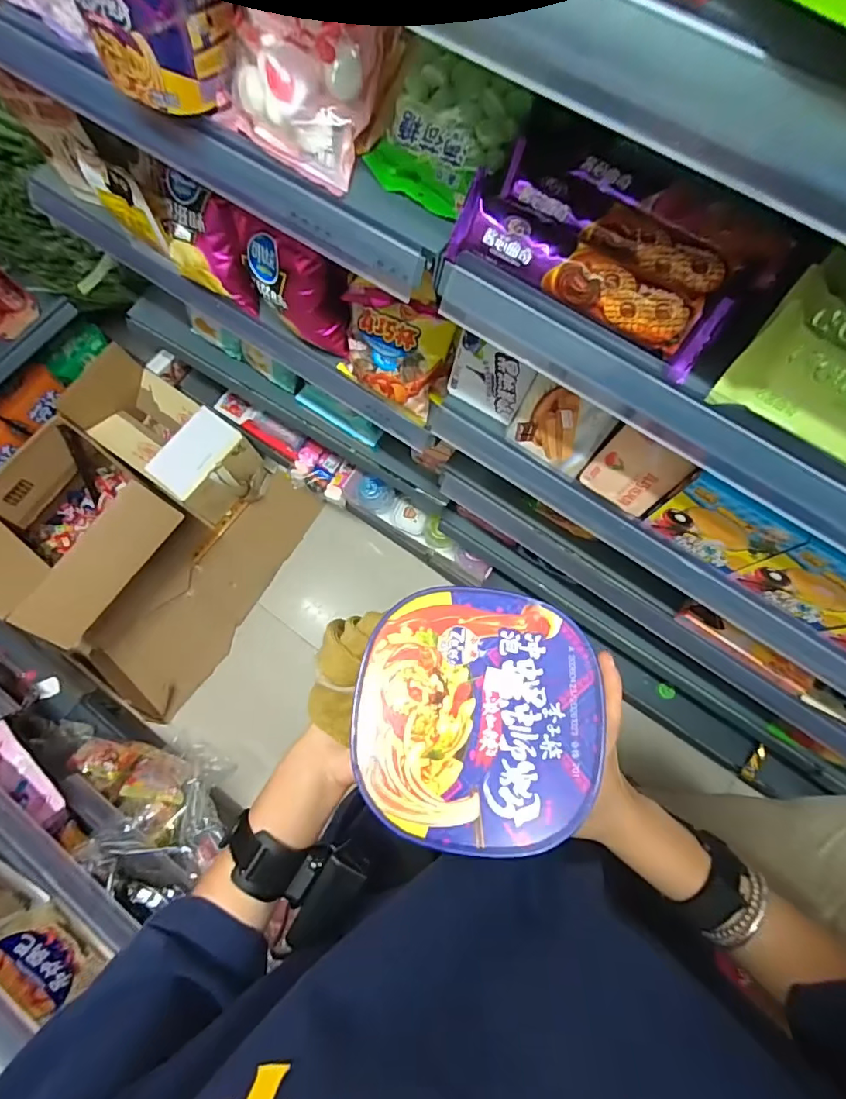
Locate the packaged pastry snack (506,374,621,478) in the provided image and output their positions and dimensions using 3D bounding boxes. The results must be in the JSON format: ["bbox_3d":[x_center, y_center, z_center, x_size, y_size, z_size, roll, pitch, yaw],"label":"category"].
[{"bbox_3d":[0.163,-0.147,0.580,0.103,0.101,0.035,35,59,10],"label":"packaged pastry snack"}]

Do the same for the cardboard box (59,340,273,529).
[{"bbox_3d":[-0.710,-0.307,1.424,0.486,0.267,0.248,35,79,10],"label":"cardboard box"}]

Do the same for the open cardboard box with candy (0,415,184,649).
[{"bbox_3d":[-0.912,-0.045,1.297,0.407,0.281,0.416,37,79,10],"label":"open cardboard box with candy"}]

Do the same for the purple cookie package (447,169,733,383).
[{"bbox_3d":[0.121,-0.208,0.383,0.215,0.042,0.048,32,78,9],"label":"purple cookie package"}]

